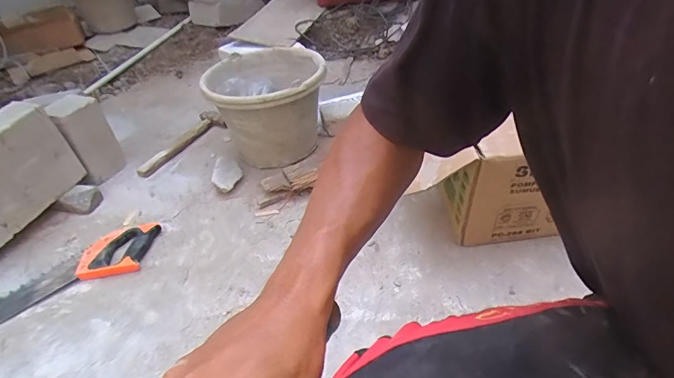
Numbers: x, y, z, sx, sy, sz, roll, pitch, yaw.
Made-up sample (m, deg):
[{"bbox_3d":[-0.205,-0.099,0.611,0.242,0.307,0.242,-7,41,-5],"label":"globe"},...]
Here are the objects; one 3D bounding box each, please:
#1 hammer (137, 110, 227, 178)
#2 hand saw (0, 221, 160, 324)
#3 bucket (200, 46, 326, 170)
[{"bbox_3d":[-0.420,-0.128,1.175,0.101,0.038,0.297,12,43,24],"label":"hammer"},{"bbox_3d":[-0.608,0.211,0.806,0.546,0.025,0.124,-27,42,-23],"label":"hand saw"},{"bbox_3d":[-0.156,-0.194,1.066,0.275,0.220,0.280,-5,38,4],"label":"bucket"}]

